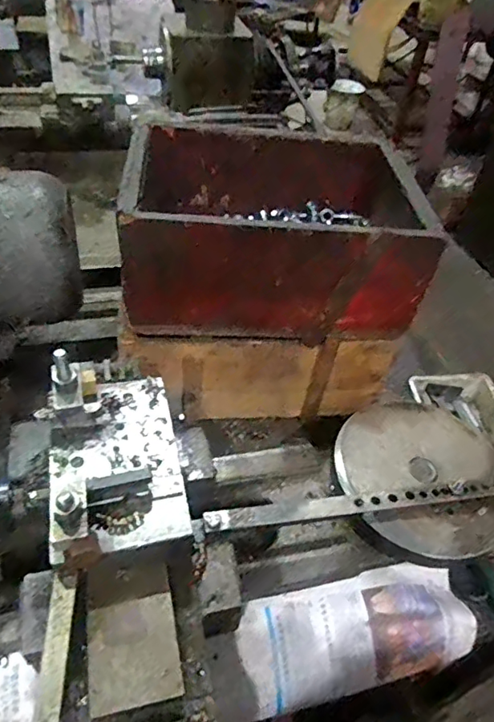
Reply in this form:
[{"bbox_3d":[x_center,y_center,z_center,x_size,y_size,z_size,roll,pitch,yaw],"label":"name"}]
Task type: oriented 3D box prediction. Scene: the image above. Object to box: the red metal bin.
[{"bbox_3d":[0.033,-0.177,0.685,0.351,0.162,0.251,0,46,-5],"label":"red metal bin"}]

